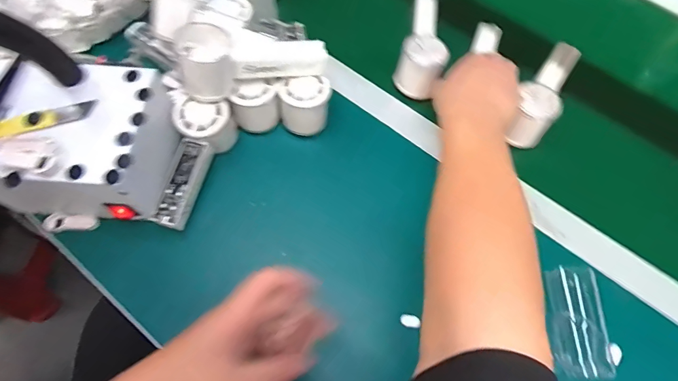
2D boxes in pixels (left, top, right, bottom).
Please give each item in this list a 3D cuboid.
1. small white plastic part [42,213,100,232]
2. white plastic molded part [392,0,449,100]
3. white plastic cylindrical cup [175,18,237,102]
[{"bbox_3d":[-0.293,0.034,0.424,0.059,0.008,0.020,-4,66,-4],"label":"small white plastic part"},{"bbox_3d":[0.114,-0.196,0.509,0.055,0.052,0.153,16,66,5],"label":"white plastic molded part"},{"bbox_3d":[-0.132,-0.130,0.399,0.051,0.059,0.055,1,66,-2],"label":"white plastic cylindrical cup"}]

